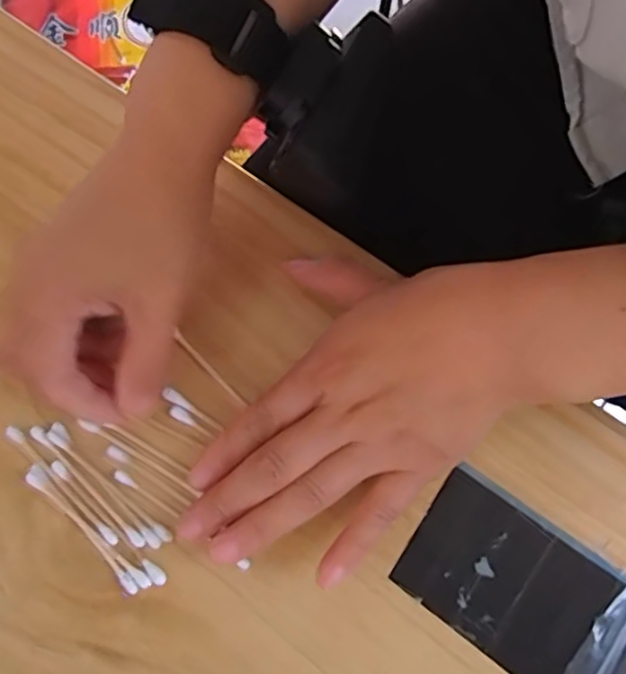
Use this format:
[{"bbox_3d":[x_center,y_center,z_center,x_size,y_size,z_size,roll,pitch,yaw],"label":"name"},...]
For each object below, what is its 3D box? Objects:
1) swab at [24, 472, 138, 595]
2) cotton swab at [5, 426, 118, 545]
[{"bbox_3d":[-0.099,0.083,0.268,0.068,0.007,0.005,43,77,13],"label":"swab"},{"bbox_3d":[-0.111,0.064,0.275,0.071,0.004,0.005,41,77,12],"label":"cotton swab"}]

